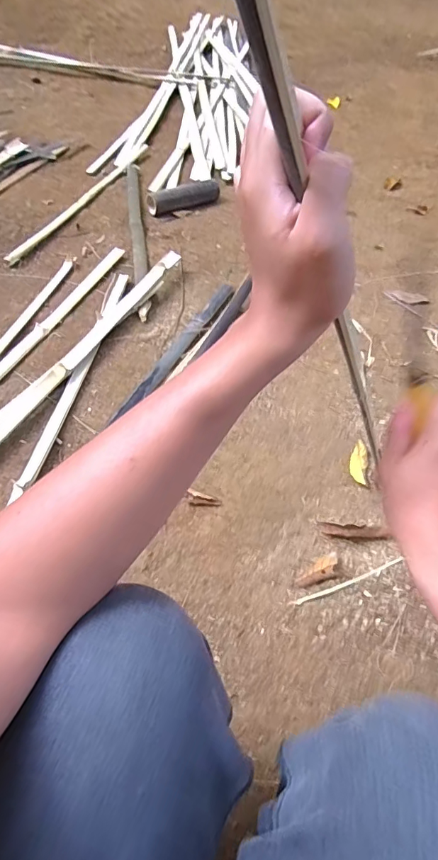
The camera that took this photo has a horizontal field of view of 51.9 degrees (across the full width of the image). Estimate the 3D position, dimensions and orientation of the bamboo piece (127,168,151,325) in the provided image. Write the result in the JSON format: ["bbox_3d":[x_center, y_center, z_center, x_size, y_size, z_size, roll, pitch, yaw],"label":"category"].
[{"bbox_3d":[-0.263,-0.654,1.450,0.043,0.027,0.933,-5,53,-7],"label":"bamboo piece"}]

